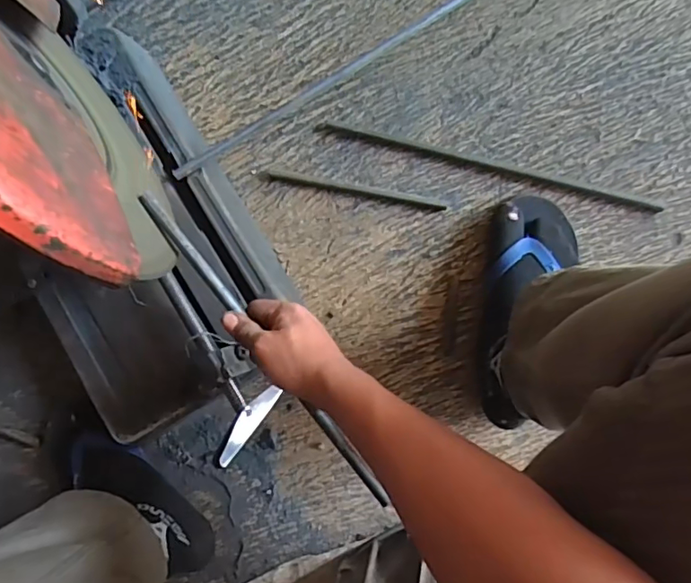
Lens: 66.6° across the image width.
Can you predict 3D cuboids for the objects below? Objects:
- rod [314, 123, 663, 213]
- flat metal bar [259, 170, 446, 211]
[{"bbox_3d":[0.162,-0.151,0.630,0.411,0.010,0.011,16,89,6],"label":"rod"},{"bbox_3d":[0.006,-0.126,0.650,0.231,0.006,0.011,12,89,6],"label":"flat metal bar"}]

